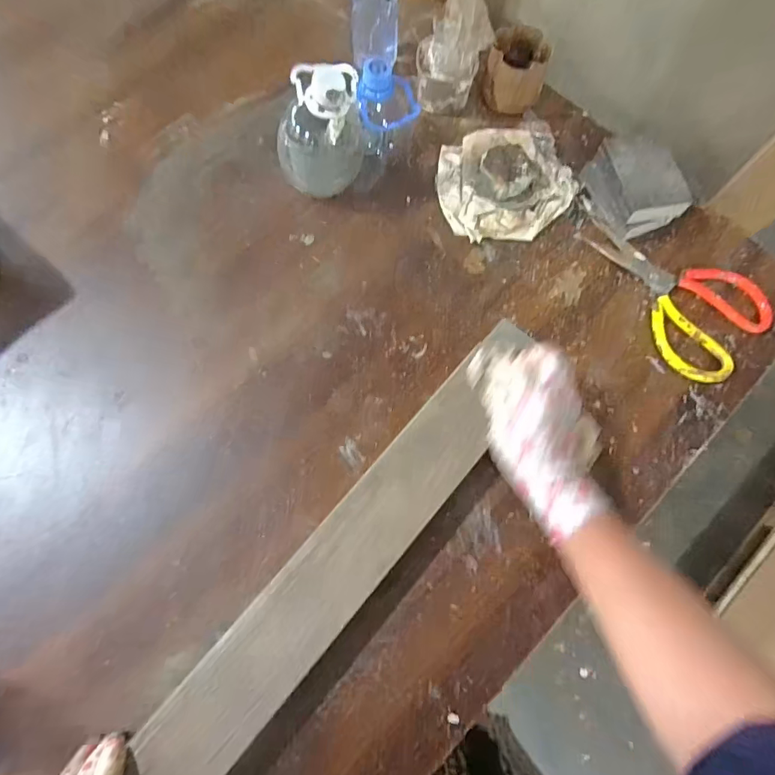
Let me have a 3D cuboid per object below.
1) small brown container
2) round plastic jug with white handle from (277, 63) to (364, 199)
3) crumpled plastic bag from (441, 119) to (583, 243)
[{"bbox_3d":[0.155,-0.381,0.543,0.069,0.062,0.071,0,74,-1],"label":"small brown container"},{"bbox_3d":[-0.072,-0.272,0.479,0.088,0.133,0.084,0,73,-1],"label":"round plastic jug with white handle"},{"bbox_3d":[0.138,-0.244,0.517,0.152,0.052,0.142,-14,75,-5],"label":"crumpled plastic bag"}]

